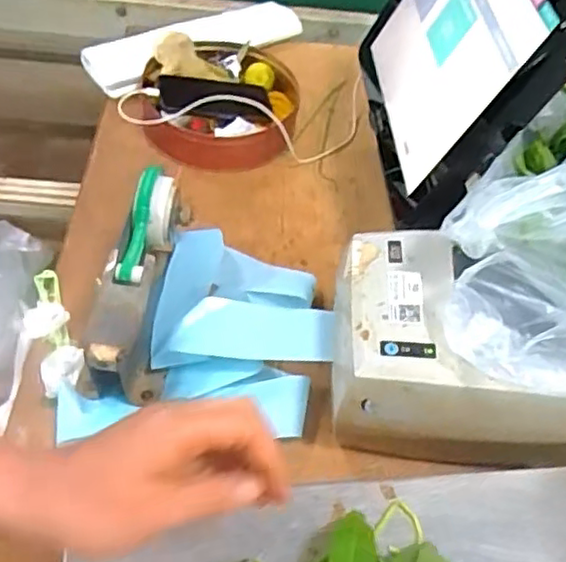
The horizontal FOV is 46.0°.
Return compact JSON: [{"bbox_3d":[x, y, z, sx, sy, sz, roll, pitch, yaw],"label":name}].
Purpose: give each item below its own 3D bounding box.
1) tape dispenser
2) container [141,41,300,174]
[{"bbox_3d":[-0.136,0.007,0.653,0.069,0.122,0.203,8,62,0],"label":"tape dispenser"},{"bbox_3d":[-0.085,-0.249,0.921,0.203,0.067,0.193,3,50,-4],"label":"container"}]

